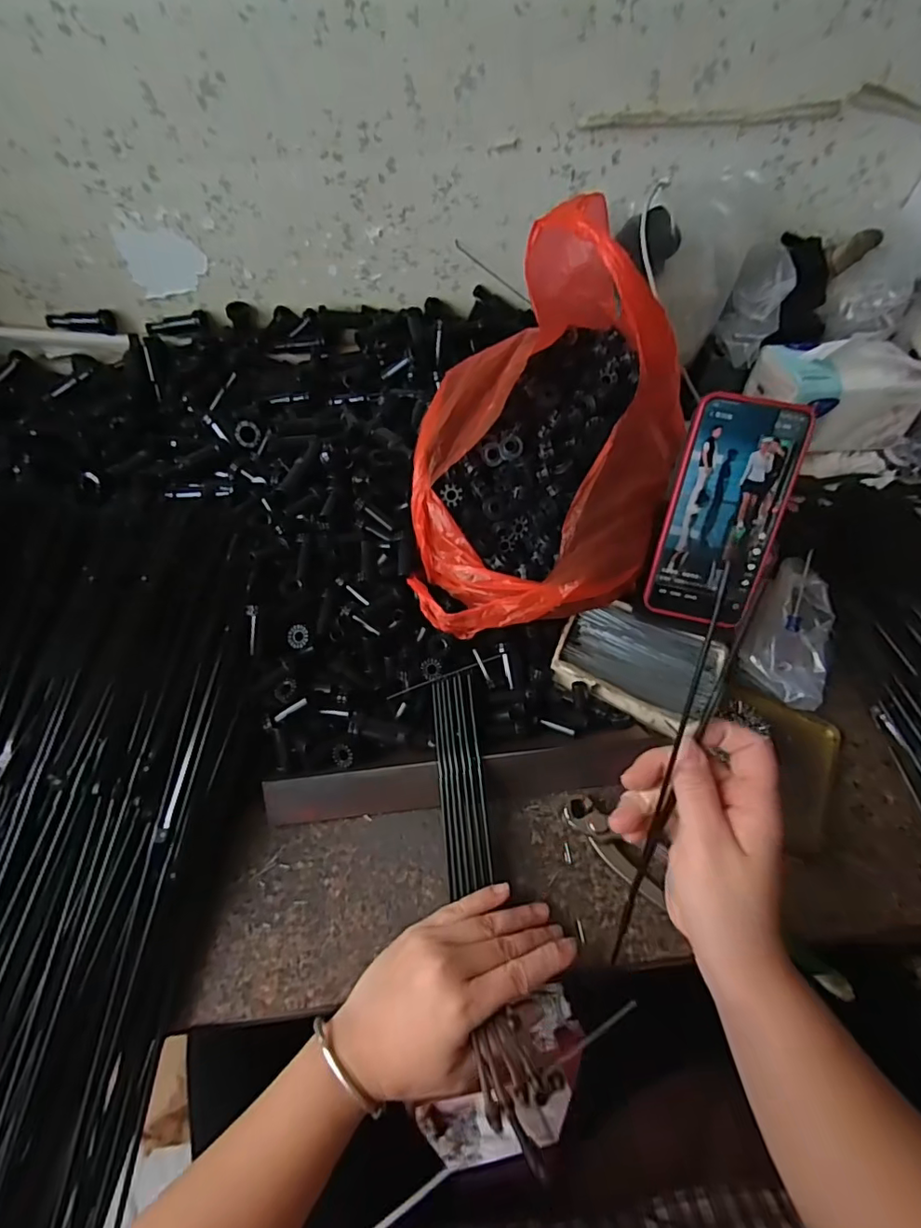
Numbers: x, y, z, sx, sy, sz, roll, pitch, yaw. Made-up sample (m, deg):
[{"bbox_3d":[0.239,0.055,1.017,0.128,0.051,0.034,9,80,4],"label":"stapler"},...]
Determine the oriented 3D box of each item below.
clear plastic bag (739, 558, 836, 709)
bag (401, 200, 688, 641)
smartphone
[{"bbox_3d":[0.280,0.013,0.462,0.069,0.035,0.128,23,58,16],"label":"clear plastic bag"},{"bbox_3d":[0.067,-0.145,0.421,0.211,0.192,0.268,1,55,2],"label":"bag"},{"bbox_3d":[0.194,-0.073,0.404,0.078,0.162,0.007,14,19,11],"label":"smartphone"}]

